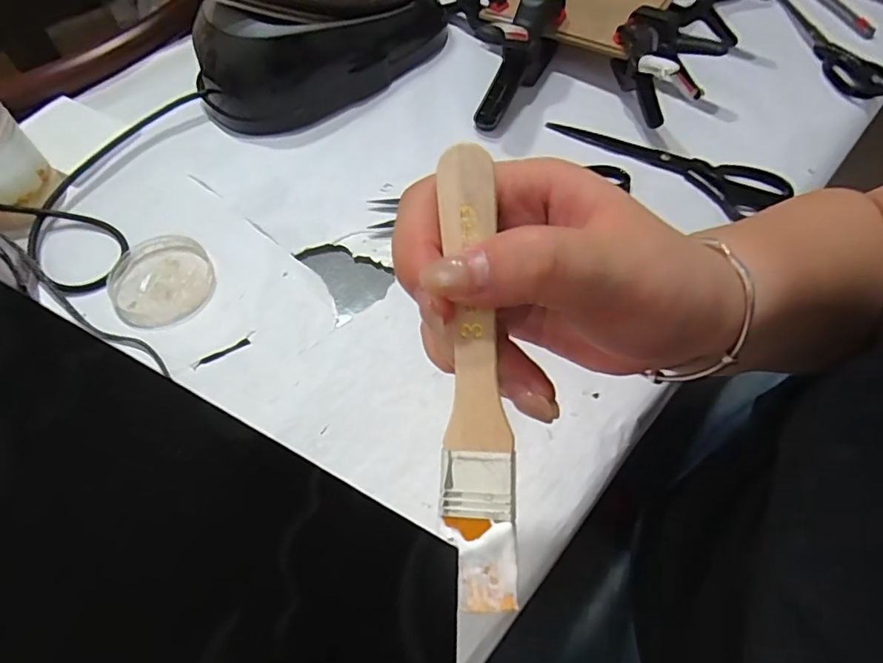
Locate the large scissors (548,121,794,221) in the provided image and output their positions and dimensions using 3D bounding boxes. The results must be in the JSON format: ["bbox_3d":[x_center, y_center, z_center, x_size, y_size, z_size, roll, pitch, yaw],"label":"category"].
[{"bbox_3d":[0.221,-0.170,0.528,0.236,0.017,0.050,24,64,13],"label":"large scissors"}]

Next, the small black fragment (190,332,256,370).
[{"bbox_3d":[-0.180,0.016,0.432,0.055,0.004,0.009,-32,66,-16],"label":"small black fragment"}]

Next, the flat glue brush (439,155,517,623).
[{"bbox_3d":[0.009,0.010,0.156,0.020,0.005,0.136,-2,81,-1],"label":"flat glue brush"}]

